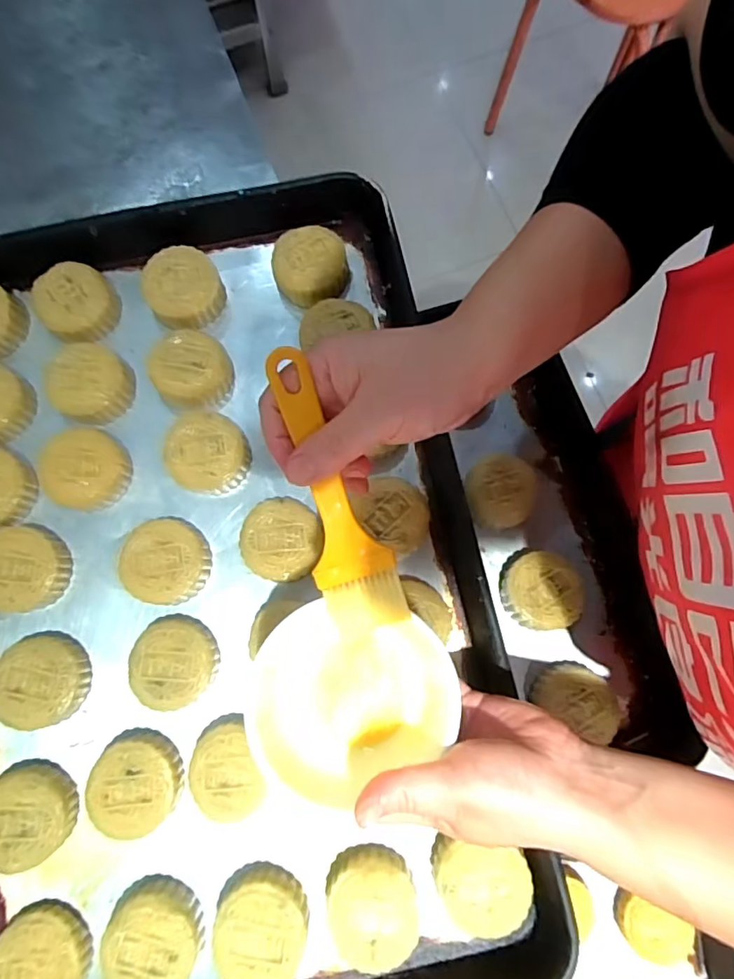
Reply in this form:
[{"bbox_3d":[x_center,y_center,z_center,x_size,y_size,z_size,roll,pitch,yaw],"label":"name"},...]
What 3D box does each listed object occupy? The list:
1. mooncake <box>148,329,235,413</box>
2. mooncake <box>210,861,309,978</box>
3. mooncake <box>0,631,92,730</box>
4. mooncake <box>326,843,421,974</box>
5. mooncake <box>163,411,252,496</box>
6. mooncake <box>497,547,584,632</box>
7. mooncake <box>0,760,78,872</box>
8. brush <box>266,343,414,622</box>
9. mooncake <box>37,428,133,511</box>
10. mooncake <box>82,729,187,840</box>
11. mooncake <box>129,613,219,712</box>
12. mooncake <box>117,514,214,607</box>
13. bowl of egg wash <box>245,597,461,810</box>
[{"bbox_3d":[-0.142,-0.096,0.434,0.060,0.035,0.059,0,78,2],"label":"mooncake"},{"bbox_3d":[-0.071,0.291,0.356,0.060,0.030,0.061,11,79,4],"label":"mooncake"},{"bbox_3d":[-0.238,0.140,0.392,0.059,0.031,0.059,0,78,2],"label":"mooncake"},{"bbox_3d":[0.004,0.276,0.358,0.058,0.026,0.067,-10,78,-1],"label":"mooncake"},{"bbox_3d":[-0.126,-0.027,0.421,0.060,0.031,0.060,0,78,2],"label":"mooncake"},{"bbox_3d":[0.143,0.083,0.441,0.061,0.031,0.062,0,78,2],"label":"mooncake"},{"bbox_3d":[-0.237,0.224,0.369,0.057,0.031,0.058,0,78,2],"label":"mooncake"},{"bbox_3d":[-0.017,0.004,0.275,0.041,0.007,0.151,-17,102,-2],"label":"brush"},{"bbox_3d":[-0.218,-0.015,0.418,0.056,0.032,0.061,0,78,2],"label":"mooncake"},{"bbox_3d":[-0.161,0.208,0.379,0.059,0.028,0.060,10,79,4],"label":"mooncake"},{"bbox_3d":[-0.141,0.127,0.395,0.058,0.027,0.061,0,78,2],"label":"mooncake"},{"bbox_3d":[-0.153,0.054,0.408,0.059,0.025,0.065,-16,78,-2],"label":"mooncake"},{"bbox_3d":[-0.009,0.113,0.307,0.108,0.052,0.094,-23,78,-3],"label":"bowl of egg wash"}]

